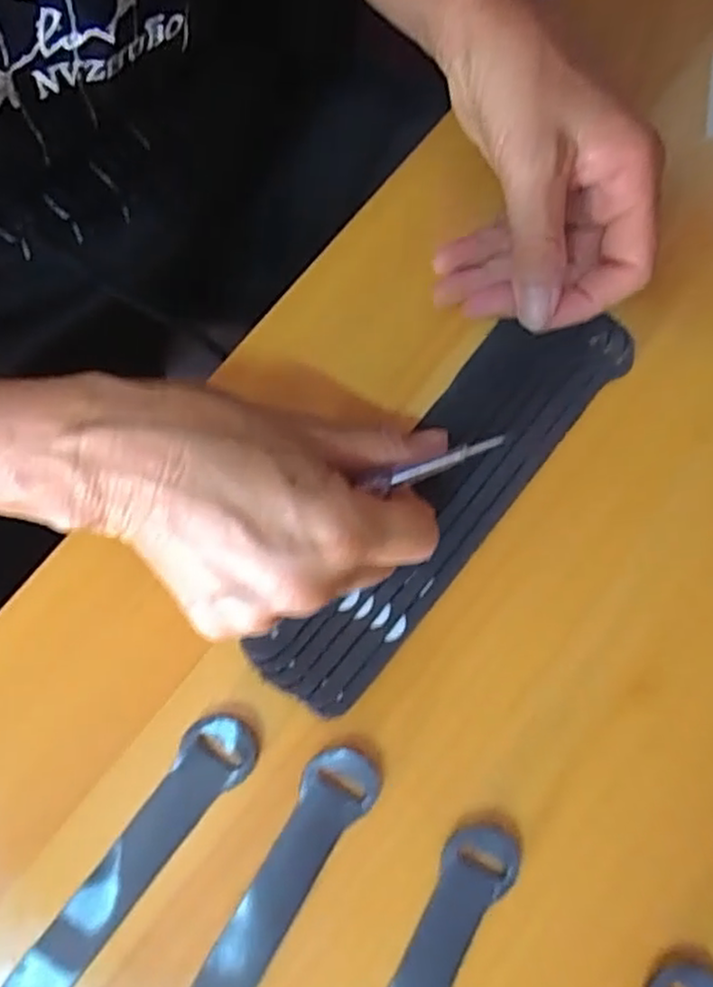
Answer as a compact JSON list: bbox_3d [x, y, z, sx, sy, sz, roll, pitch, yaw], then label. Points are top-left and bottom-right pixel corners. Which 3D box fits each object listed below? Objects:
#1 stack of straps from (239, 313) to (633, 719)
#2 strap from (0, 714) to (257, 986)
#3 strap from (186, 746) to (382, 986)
[{"bbox_3d":[0.035,-0.002,0.288,0.050,0.013,0.199,37,78,10],"label":"stack of straps"},{"bbox_3d":[-0.103,0.161,0.250,0.024,0.010,0.191,36,79,10],"label":"strap"},{"bbox_3d":[-0.052,0.178,0.245,0.026,0.006,0.195,32,78,9],"label":"strap"}]

